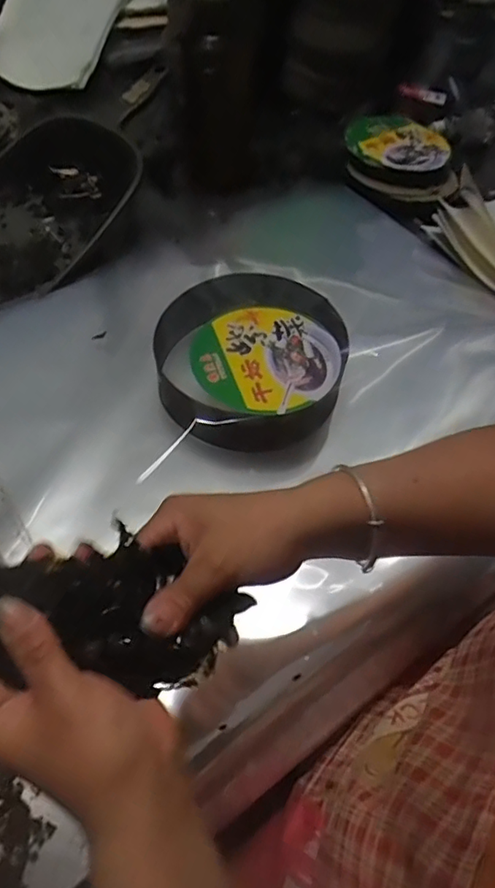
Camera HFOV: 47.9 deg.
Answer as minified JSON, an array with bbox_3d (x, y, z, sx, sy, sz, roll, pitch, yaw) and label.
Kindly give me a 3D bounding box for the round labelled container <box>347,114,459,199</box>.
[{"bbox_3d":[0.222,-0.410,0.815,0.172,0.054,0.167,2,56,-3],"label":"round labelled container"}]

